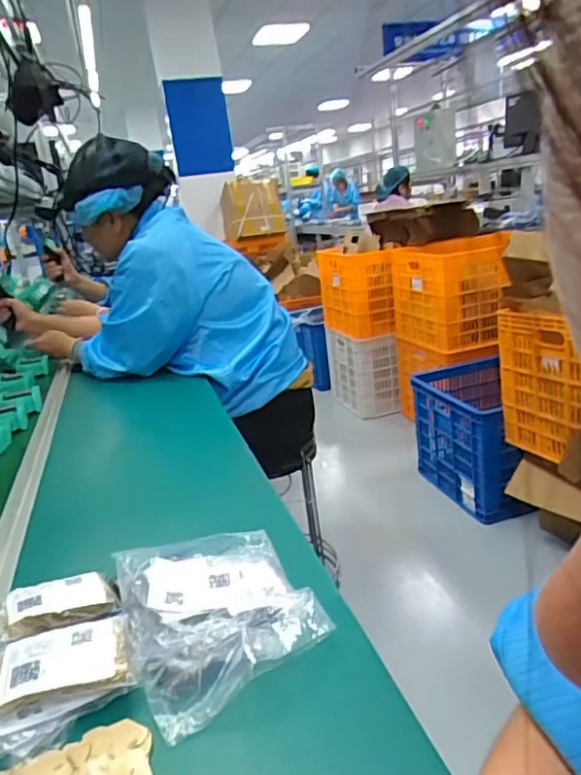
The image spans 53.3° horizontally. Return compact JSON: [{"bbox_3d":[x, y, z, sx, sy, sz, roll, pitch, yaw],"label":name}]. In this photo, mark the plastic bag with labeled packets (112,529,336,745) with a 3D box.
[{"bbox_3d":[-0.066,0.188,0.508,0.150,0.033,0.207,-16,18,-17],"label":"plastic bag with labeled packets"}]

